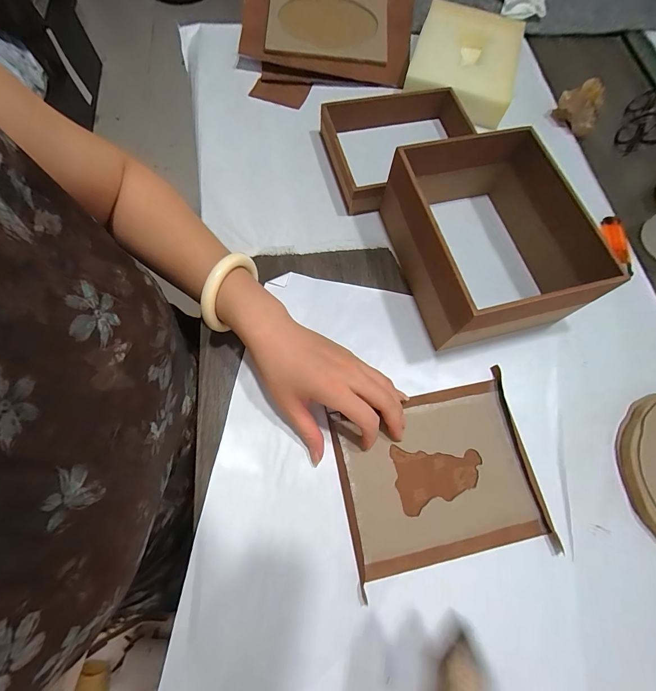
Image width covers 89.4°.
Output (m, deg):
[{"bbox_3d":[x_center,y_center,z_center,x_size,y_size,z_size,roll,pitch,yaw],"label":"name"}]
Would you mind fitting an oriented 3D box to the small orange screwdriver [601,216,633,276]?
[{"bbox_3d":[0.382,-0.130,0.433,0.020,0.012,0.092,0,69,-3],"label":"small orange screwdriver"}]

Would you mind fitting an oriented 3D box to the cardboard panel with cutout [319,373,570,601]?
[{"bbox_3d":[0.107,0.121,0.330,0.193,0.007,0.161,-6,69,-5],"label":"cardboard panel with cutout"}]

